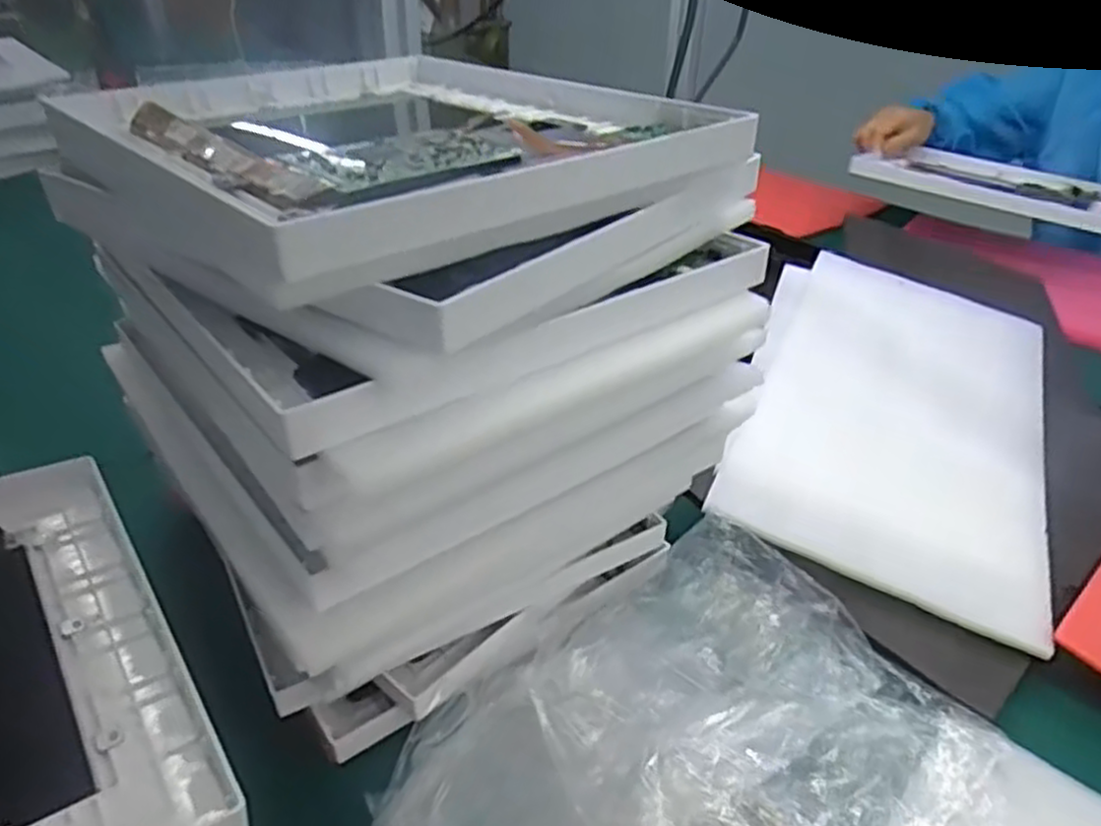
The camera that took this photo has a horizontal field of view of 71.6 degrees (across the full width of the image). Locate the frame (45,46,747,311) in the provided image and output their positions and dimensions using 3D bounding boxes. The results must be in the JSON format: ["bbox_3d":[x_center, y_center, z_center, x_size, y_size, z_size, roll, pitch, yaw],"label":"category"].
[{"bbox_3d":[-0.091,-0.143,0.408,0.266,0.042,0.314,-25,42,-35],"label":"frame"}]

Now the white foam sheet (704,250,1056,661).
[{"bbox_3d":[0.290,-0.008,0.625,0.219,0.012,0.398,23,46,15],"label":"white foam sheet"}]

